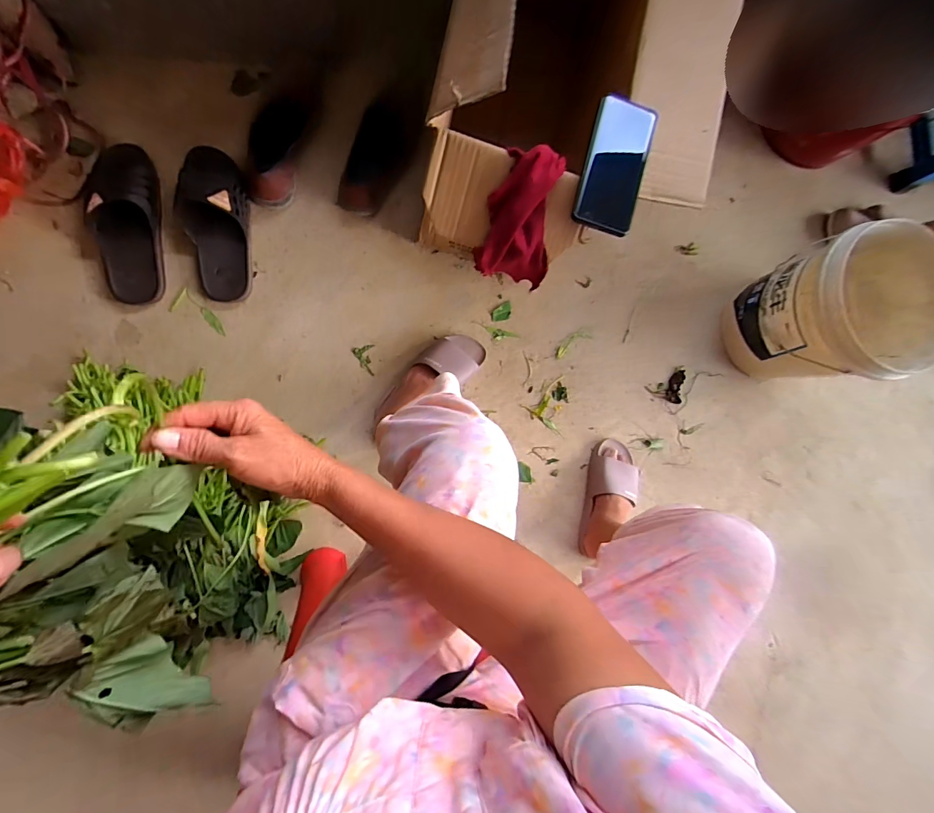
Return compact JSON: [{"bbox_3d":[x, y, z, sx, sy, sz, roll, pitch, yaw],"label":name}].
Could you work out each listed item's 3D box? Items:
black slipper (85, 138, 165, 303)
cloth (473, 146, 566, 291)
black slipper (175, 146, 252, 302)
[{"bbox_3d":[-0.569,-0.309,0.712,0.106,0.065,0.261,-3,90,-9],"label":"black slipper"},{"bbox_3d":[0.071,-0.240,0.554,0.099,0.114,0.127,8,86,-9],"label":"cloth"},{"bbox_3d":[-0.429,-0.314,0.726,0.103,0.063,0.256,-2,90,-9],"label":"black slipper"}]

